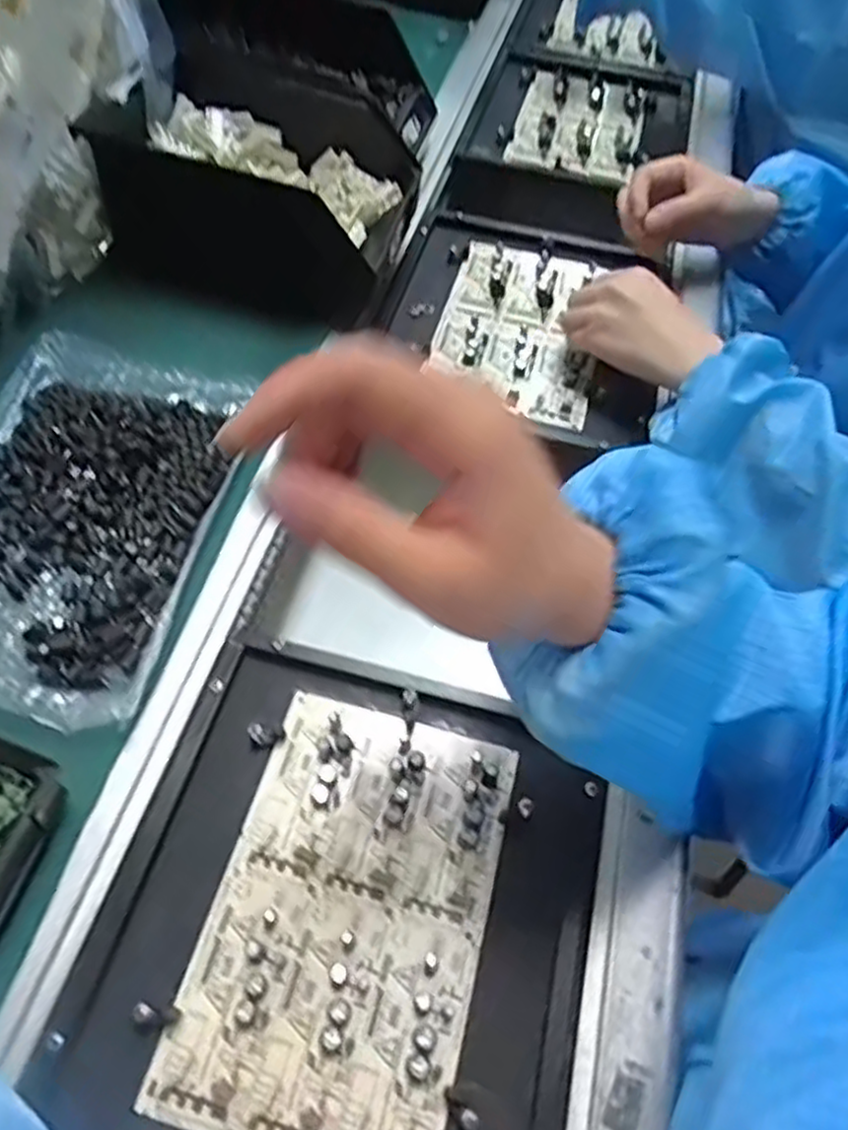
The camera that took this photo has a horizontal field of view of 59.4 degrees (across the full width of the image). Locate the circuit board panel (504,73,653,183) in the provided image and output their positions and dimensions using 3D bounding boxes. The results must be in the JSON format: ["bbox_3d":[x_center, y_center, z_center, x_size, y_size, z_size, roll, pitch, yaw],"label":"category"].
[{"bbox_3d":[0.169,-0.480,0.799,0.131,0.010,0.182,15,59,7],"label":"circuit board panel"}]

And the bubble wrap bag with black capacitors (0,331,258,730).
[{"bbox_3d":[-0.223,-0.037,0.482,0.169,0.026,0.267,9,57,3],"label":"bubble wrap bag with black capacitors"}]

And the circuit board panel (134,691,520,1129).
[{"bbox_3d":[-0.037,0.173,0.378,0.133,0.009,0.204,13,59,7],"label":"circuit board panel"}]

